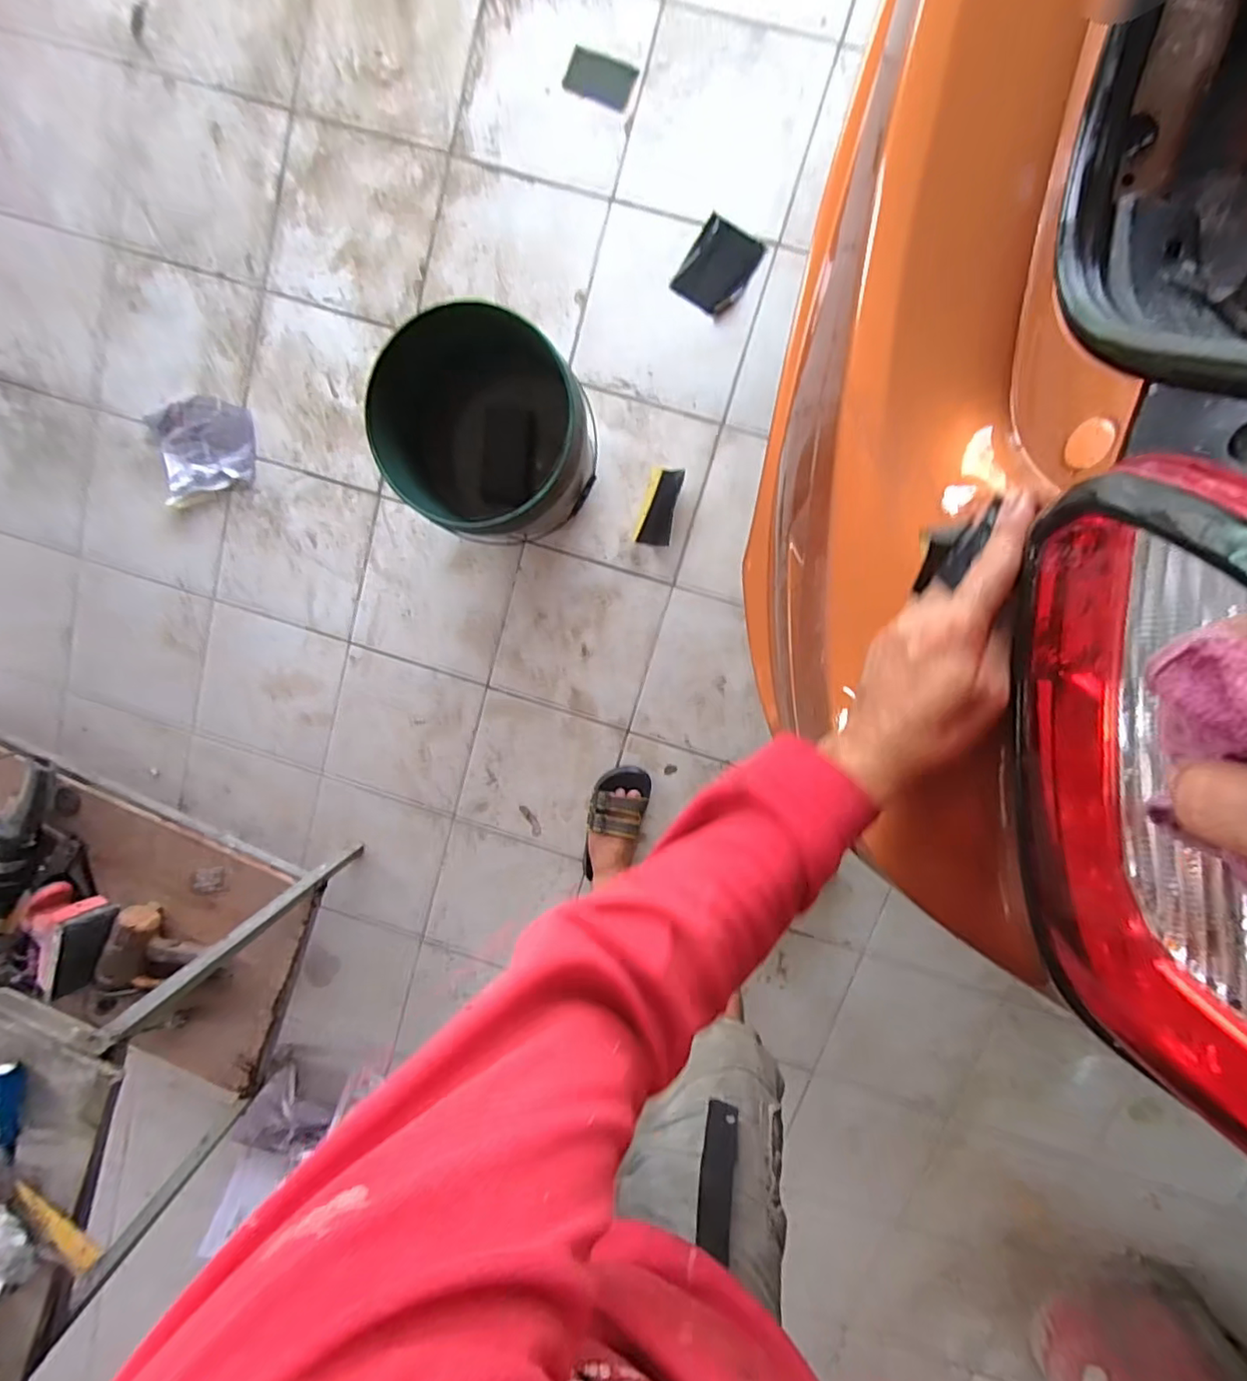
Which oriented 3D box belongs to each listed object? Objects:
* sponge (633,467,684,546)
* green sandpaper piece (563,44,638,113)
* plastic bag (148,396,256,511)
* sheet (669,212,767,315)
[{"bbox_3d":[0.066,-0.341,1.099,0.065,0.028,0.134,13,101,3],"label":"sponge"},{"bbox_3d":[-0.038,-1.023,0.991,0.114,0.004,0.063,23,101,1],"label":"green sandpaper piece"},{"bbox_3d":[-0.811,-0.474,1.155,0.207,0.018,0.180,-12,98,8],"label":"plastic bag"},{"bbox_3d":[0.162,-0.728,1.019,0.109,0.006,0.135,33,101,-1],"label":"sheet"}]

